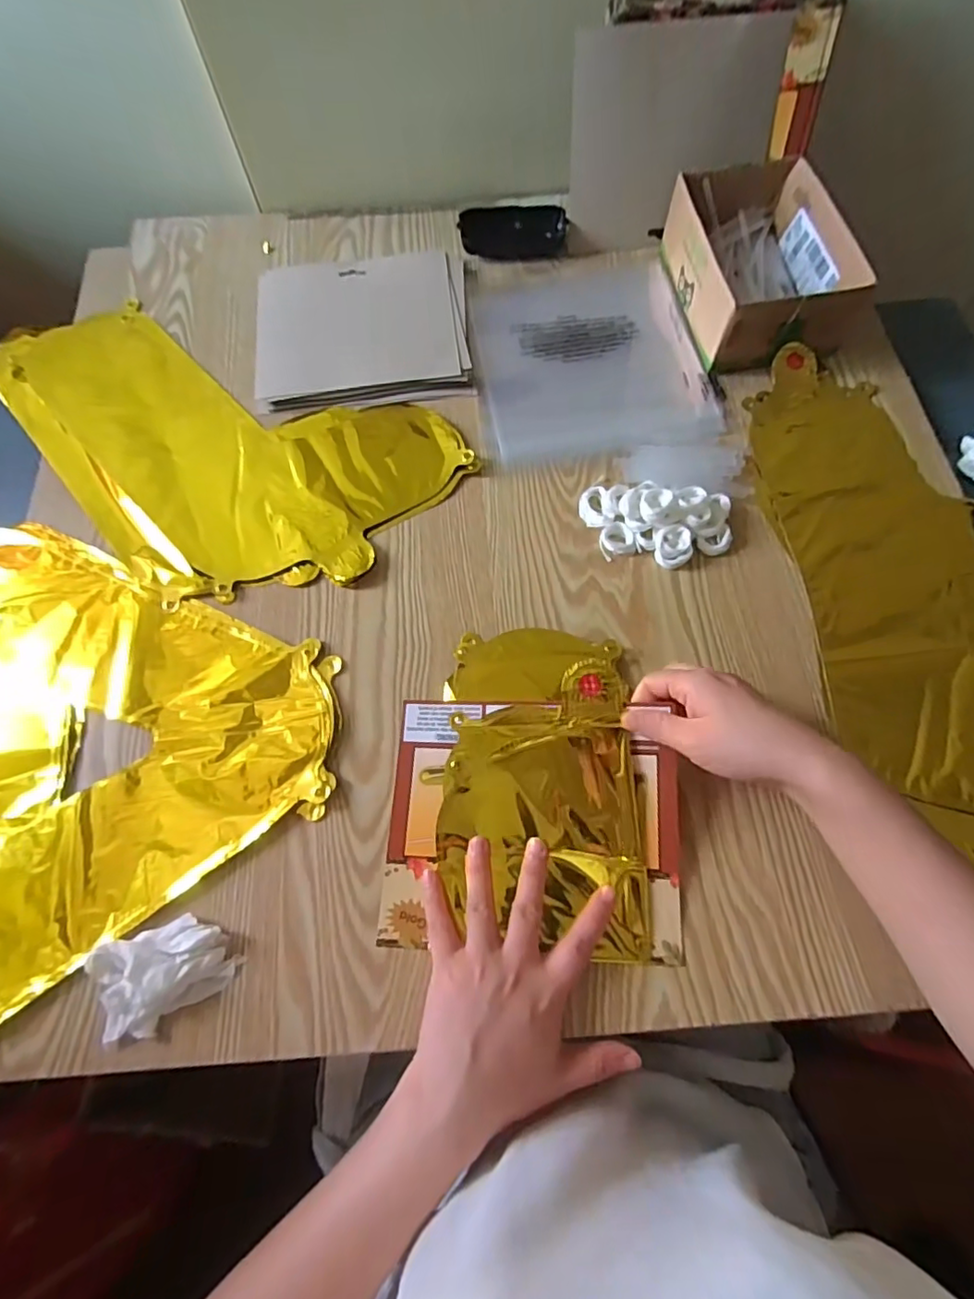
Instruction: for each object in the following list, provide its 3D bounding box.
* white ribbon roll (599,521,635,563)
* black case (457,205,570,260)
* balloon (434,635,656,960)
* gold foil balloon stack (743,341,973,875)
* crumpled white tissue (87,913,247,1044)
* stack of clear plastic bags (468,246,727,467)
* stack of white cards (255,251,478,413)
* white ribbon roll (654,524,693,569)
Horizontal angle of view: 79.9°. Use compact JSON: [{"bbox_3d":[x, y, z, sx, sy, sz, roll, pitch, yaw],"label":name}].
[{"bbox_3d":[0.104,-0.089,0.471,0.027,0.007,0.029,-1,68,2],"label":"white ribbon roll"},{"bbox_3d":[0.028,-0.434,0.604,0.108,0.027,0.041,3,68,4],"label":"black case"},{"bbox_3d":[0.037,0.085,0.396,0.132,0.049,0.217,0,68,2],"label":"balloon"},{"bbox_3d":[0.324,-0.054,0.445,0.164,0.014,0.431,-5,67,0],"label":"gold foil balloon stack"},{"bbox_3d":[-0.199,0.198,0.356,0.078,0.022,0.054,-23,68,-7],"label":"crumpled white tissue"},{"bbox_3d":[0.093,-0.290,0.558,0.207,0.011,0.248,-9,67,-1],"label":"stack of clear plastic bags"},{"bbox_3d":[-0.121,-0.317,0.572,0.201,0.010,0.186,-6,67,0],"label":"stack of white cards"},{"bbox_3d":[0.147,-0.082,0.461,0.028,0.015,0.030,-1,68,2],"label":"white ribbon roll"}]

